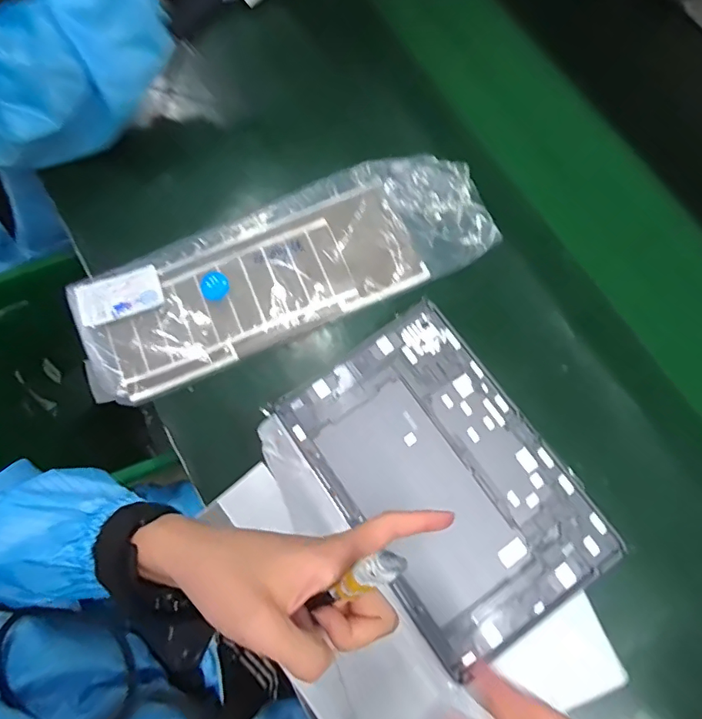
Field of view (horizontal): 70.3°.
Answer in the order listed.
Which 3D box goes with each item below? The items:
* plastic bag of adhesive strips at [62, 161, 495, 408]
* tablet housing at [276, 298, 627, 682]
[{"bbox_3d":[-0.062,-0.089,0.451,0.370,0.028,0.130,-23,76,-7],"label":"plastic bag of adhesive strips"},{"bbox_3d":[0.076,0.093,0.407,0.163,0.011,0.252,-34,77,-9],"label":"tablet housing"}]

